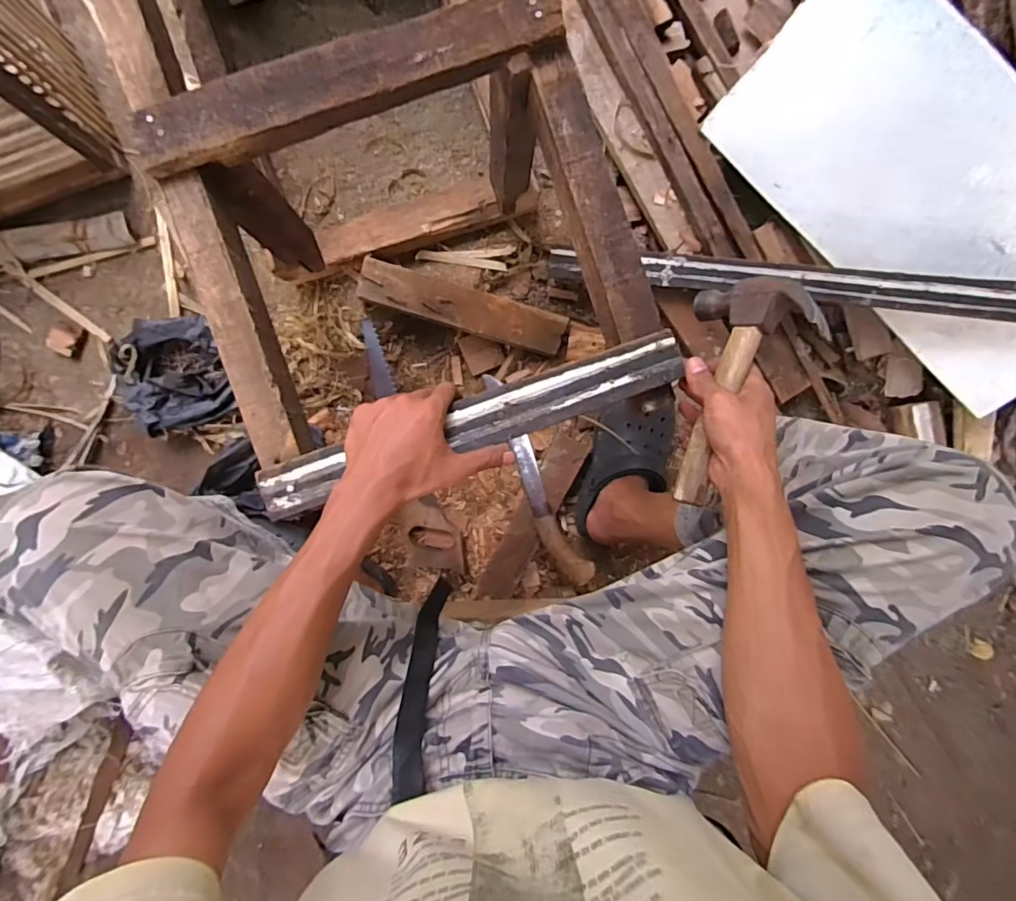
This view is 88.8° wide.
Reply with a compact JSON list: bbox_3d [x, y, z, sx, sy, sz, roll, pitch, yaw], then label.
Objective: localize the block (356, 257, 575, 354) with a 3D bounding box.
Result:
[{"bbox_3d":[-0.069,-0.220,0.811,0.323,0.043,0.068,15,92,-2],"label":"block"}]

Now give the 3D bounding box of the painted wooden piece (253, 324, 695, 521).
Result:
[{"bbox_3d":[-0.030,-0.024,0.485,0.403,0.013,0.049,-19,93,-3],"label":"painted wooden piece"}]

